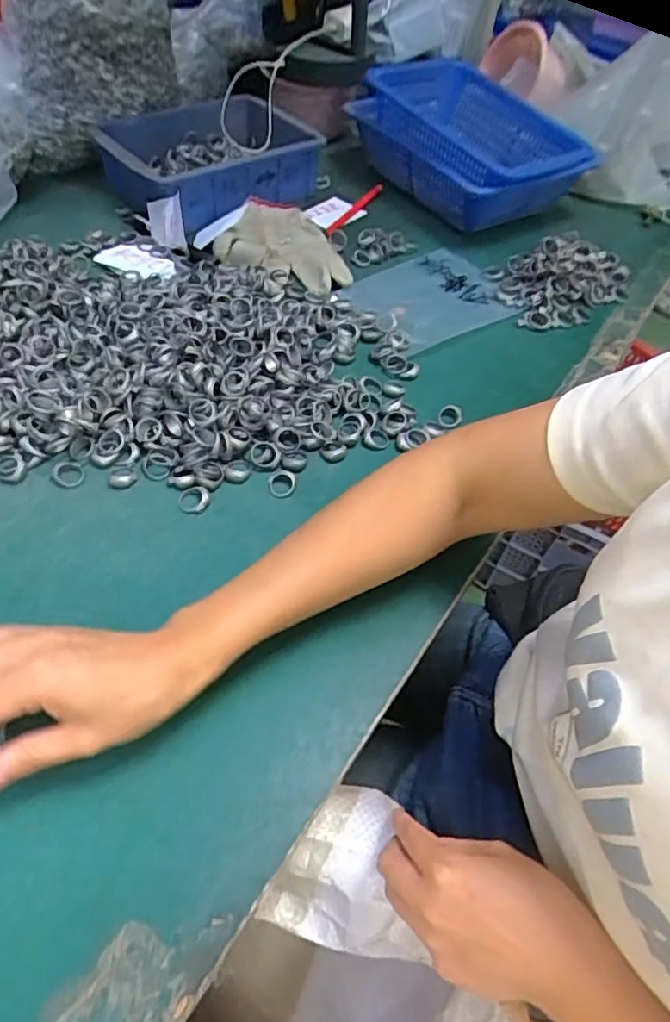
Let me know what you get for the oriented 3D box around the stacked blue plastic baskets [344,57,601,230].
[{"bbox_3d":[0.190,-0.522,0.835,0.241,0.095,0.333,-20,56,-19],"label":"stacked blue plastic baskets"}]

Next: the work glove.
[{"bbox_3d":[-0.067,-0.309,0.689,0.139,0.034,0.184,-8,53,-11],"label":"work glove"}]

